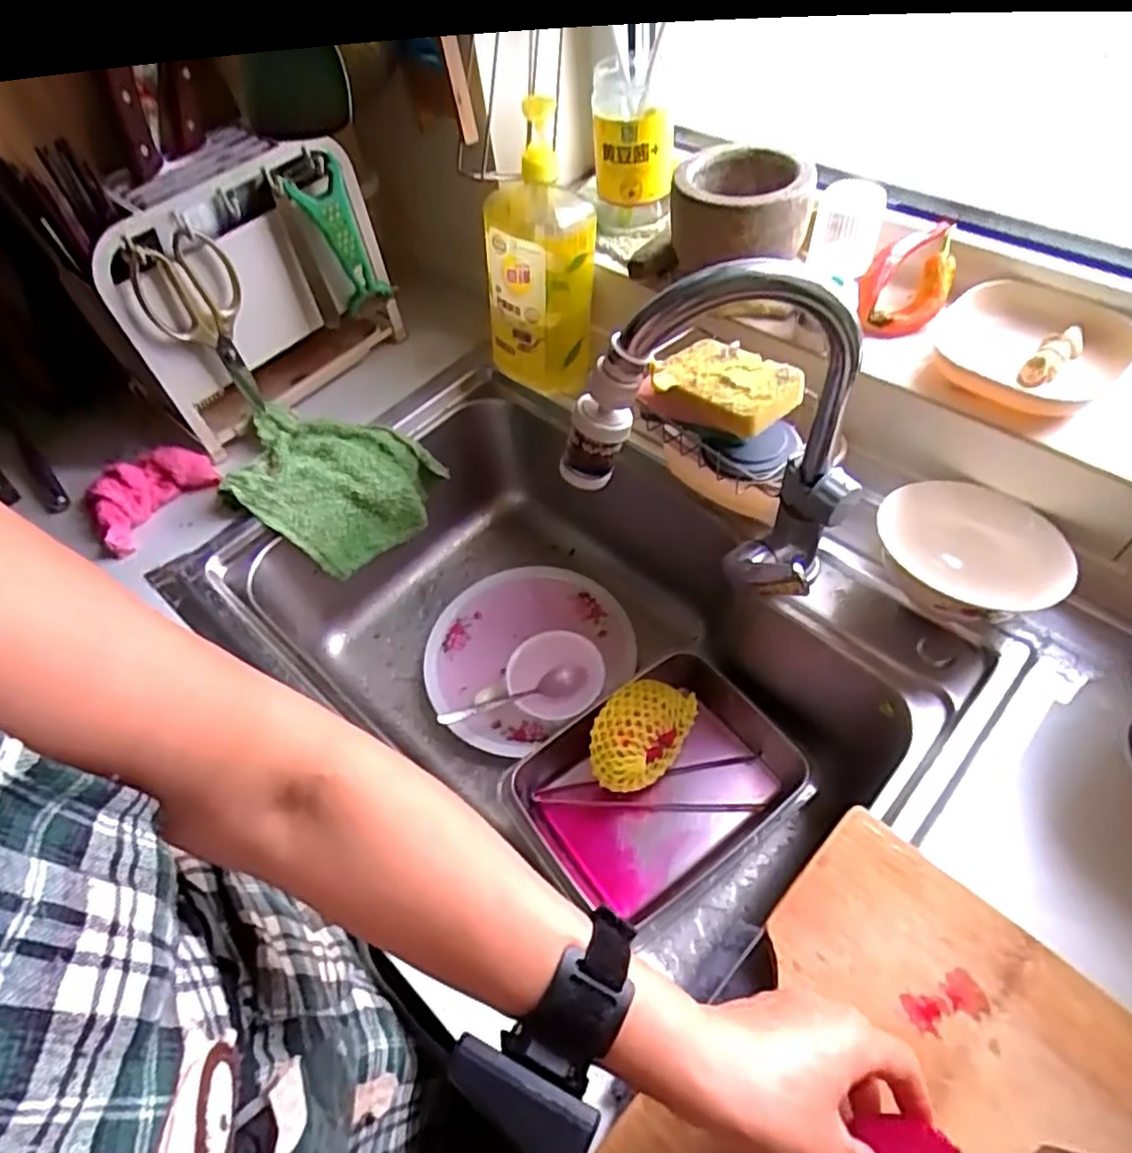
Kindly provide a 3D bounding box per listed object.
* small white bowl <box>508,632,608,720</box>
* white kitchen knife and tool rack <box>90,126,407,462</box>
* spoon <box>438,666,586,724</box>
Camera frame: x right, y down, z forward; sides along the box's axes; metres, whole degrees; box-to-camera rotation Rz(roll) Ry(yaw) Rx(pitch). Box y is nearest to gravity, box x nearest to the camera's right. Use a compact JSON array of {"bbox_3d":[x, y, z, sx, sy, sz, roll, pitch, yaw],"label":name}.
[{"bbox_3d":[-0.011,0.116,0.771,0.106,0.046,0.096,-1,54,5],"label":"small white bowl"},{"bbox_3d":[-0.350,-0.316,0.794,0.283,0.299,0.141,-37,59,-20],"label":"white kitchen knife and tool rack"},{"bbox_3d":[-0.055,0.130,0.747,0.165,0.022,0.029,-15,53,-24],"label":"spoon"}]

